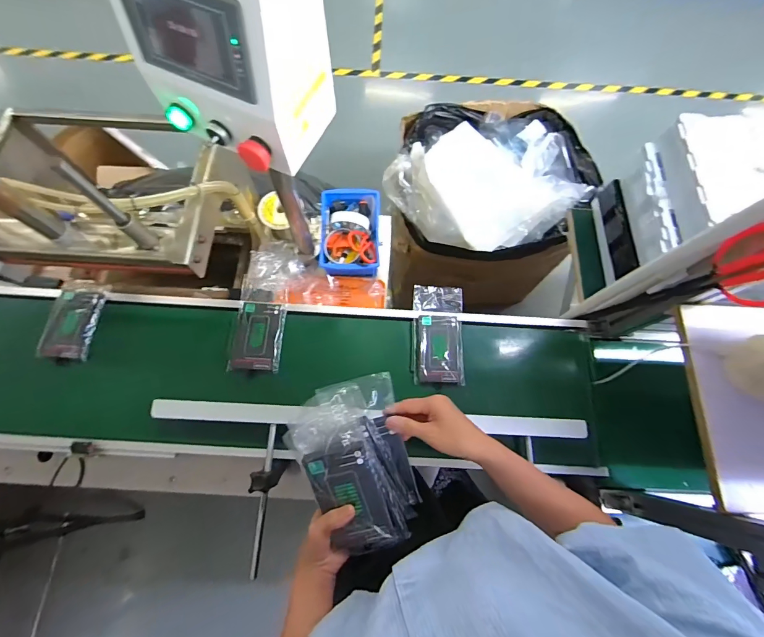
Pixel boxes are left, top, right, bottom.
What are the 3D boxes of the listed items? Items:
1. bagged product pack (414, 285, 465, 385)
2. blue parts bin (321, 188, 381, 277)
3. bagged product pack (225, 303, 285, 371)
[{"bbox_3d":[0.115,0.029,0.736,0.098,0.021,0.203,2,72,-1],"label":"bagged product pack"},{"bbox_3d":[-0.072,-0.208,0.856,0.141,0.063,0.213,-1,72,-2],"label":"blue parts bin"},{"bbox_3d":[-0.248,0.034,0.727,0.096,0.010,0.140,3,72,-1],"label":"bagged product pack"}]

